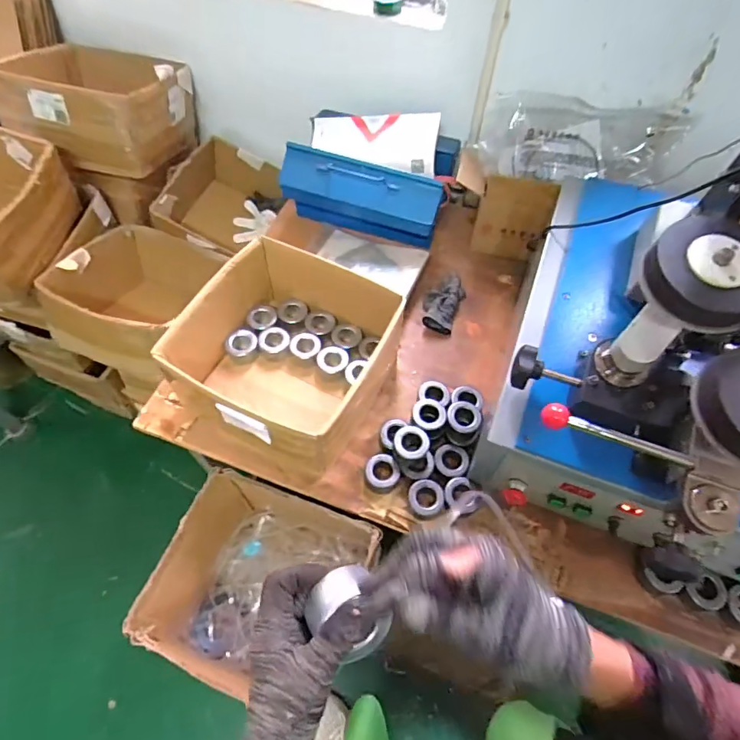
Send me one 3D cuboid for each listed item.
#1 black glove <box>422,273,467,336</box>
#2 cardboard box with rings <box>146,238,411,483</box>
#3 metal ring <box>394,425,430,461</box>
[{"bbox_3d":[0.160,-0.150,1.043,0.080,0.036,0.142,21,60,11],"label":"black glove"},{"bbox_3d":[-0.140,-0.027,0.884,0.335,0.185,0.367,27,62,14],"label":"cardboard box with rings"},{"bbox_3d":[0.071,0.133,0.831,0.060,0.047,0.066,1,59,-1],"label":"metal ring"}]

